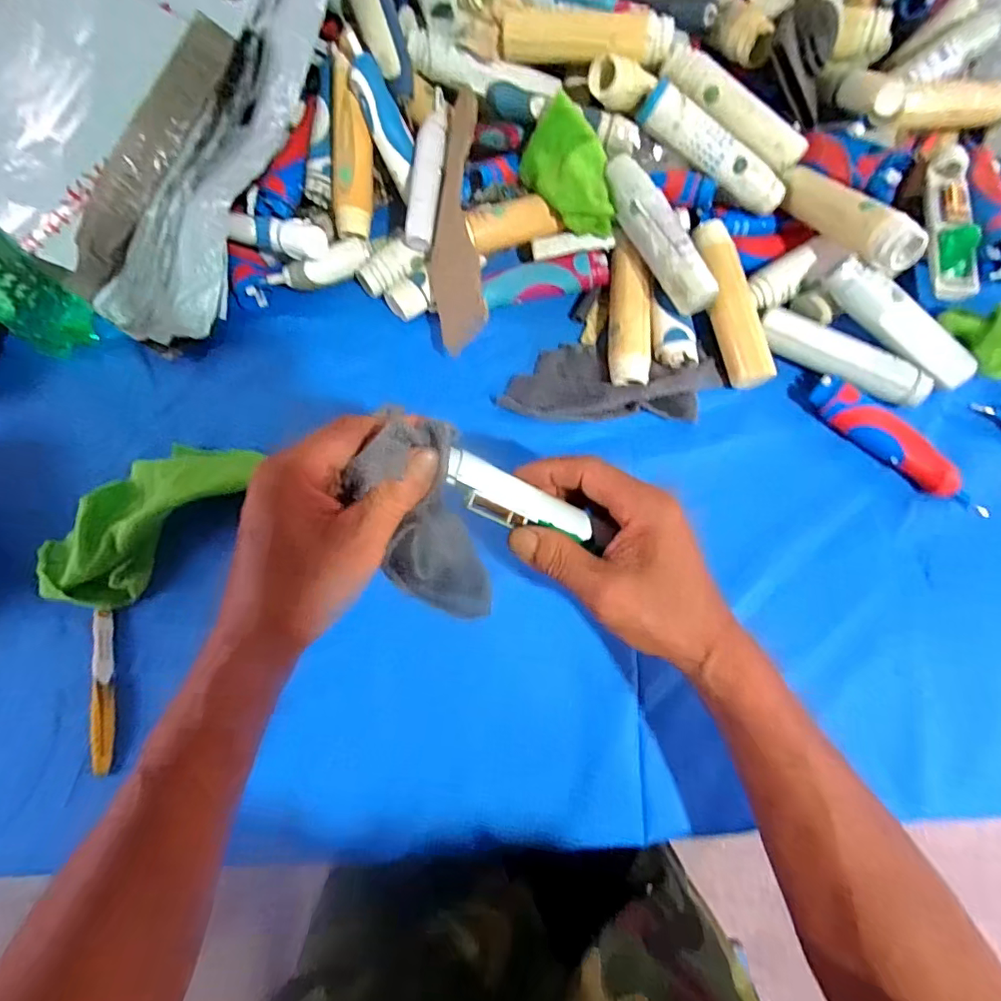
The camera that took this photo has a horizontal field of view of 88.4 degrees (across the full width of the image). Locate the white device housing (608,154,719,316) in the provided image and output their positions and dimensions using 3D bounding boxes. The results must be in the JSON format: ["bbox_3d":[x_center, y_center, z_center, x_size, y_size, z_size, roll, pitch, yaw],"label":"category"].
[{"bbox_3d":[0.130,-0.221,0.432,0.034,0.035,0.142,-26,72,-7],"label":"white device housing"}]

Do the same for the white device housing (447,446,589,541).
[{"bbox_3d":[0.010,0.001,0.294,0.093,0.014,0.028,24,74,-20],"label":"white device housing"}]

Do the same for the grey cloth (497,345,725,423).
[{"bbox_3d":[0.094,-0.104,0.436,0.181,0.021,0.070,2,74,2],"label":"grey cloth"}]

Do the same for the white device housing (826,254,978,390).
[{"bbox_3d":[0.322,-0.142,0.414,0.137,0.025,0.032,38,78,-5],"label":"white device housing"}]

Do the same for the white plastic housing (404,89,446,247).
[{"bbox_3d":[-0.064,-0.296,0.460,0.027,0.023,0.148,5,71,4],"label":"white plastic housing"}]

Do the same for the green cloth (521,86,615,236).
[{"bbox_3d":[0.060,-0.281,0.438,0.058,0.049,0.101,-33,76,-8],"label":"green cloth"}]

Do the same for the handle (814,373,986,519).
[{"bbox_3d":[0.315,-0.044,0.407,0.151,0.026,0.031,42,79,12],"label":"handle"}]

